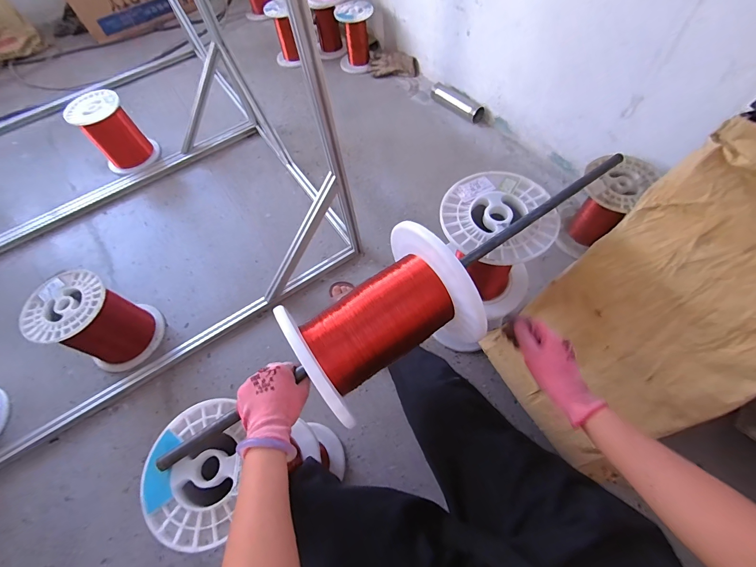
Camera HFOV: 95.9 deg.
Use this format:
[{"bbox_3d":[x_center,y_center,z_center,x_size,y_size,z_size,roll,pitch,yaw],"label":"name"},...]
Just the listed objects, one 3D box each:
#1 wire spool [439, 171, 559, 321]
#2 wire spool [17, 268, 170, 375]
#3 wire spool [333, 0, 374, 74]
[{"bbox_3d":[0.221,-0.068,0.699,0.196,0.231,0.200,-3,60,5],"label":"wire spool"},{"bbox_3d":[-0.776,0.108,0.952,0.209,0.231,0.204,20,65,14],"label":"wire spool"},{"bbox_3d":[-0.102,-1.137,1.587,0.175,0.227,0.180,-3,60,5],"label":"wire spool"}]

